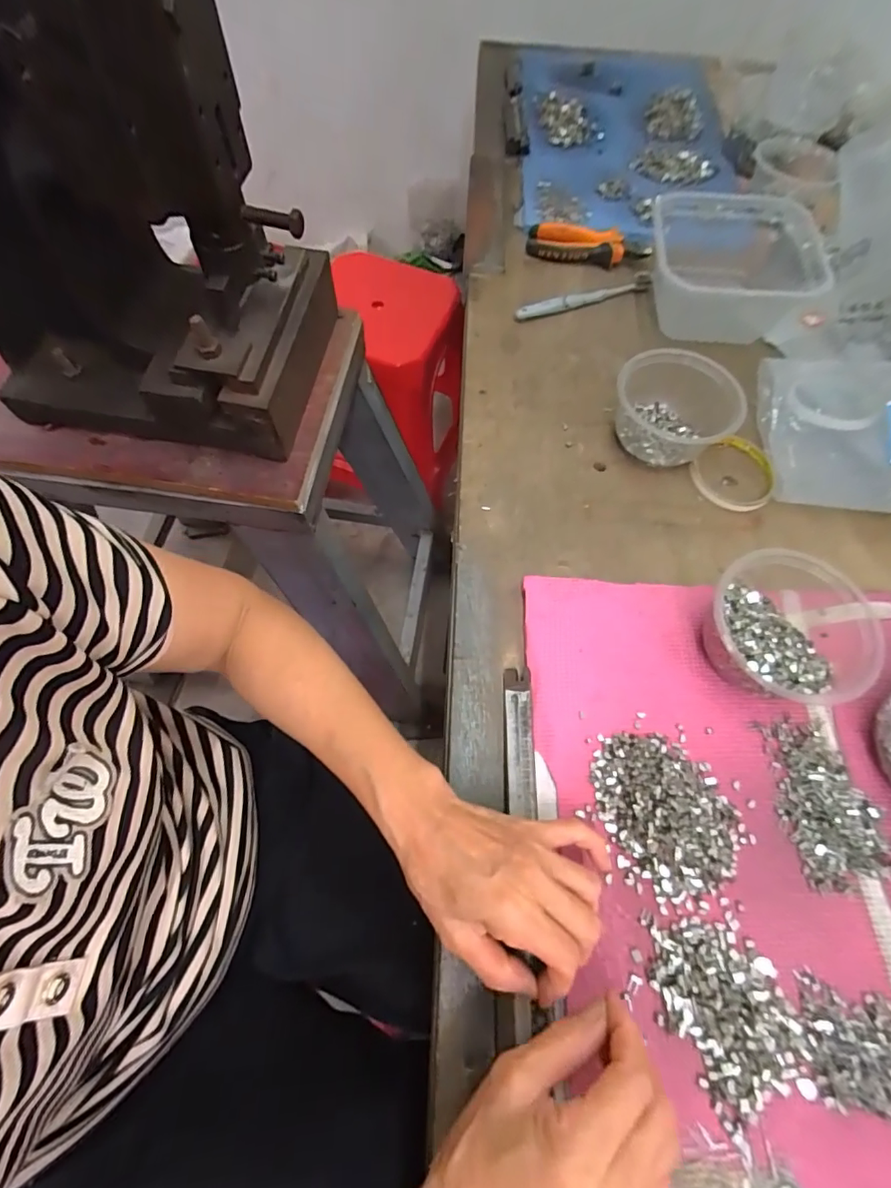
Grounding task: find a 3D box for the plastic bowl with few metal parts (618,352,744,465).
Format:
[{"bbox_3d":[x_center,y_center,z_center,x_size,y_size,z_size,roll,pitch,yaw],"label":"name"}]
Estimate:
[{"bbox_3d":[0.222,-0.182,0.487,0.118,0.062,0.099,27,66,10],"label":"plastic bowl with few metal parts"}]

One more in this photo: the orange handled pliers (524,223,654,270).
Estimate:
[{"bbox_3d":[0.177,-0.435,0.622,0.147,0.018,0.056,18,66,6],"label":"orange handled pliers"}]

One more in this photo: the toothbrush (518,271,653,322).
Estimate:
[{"bbox_3d":[0.163,-0.356,0.595,0.180,0.017,0.023,-19,66,-8],"label":"toothbrush"}]

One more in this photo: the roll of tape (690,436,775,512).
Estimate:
[{"bbox_3d":[0.289,-0.123,0.496,0.077,0.012,0.093,33,68,12],"label":"roll of tape"}]

